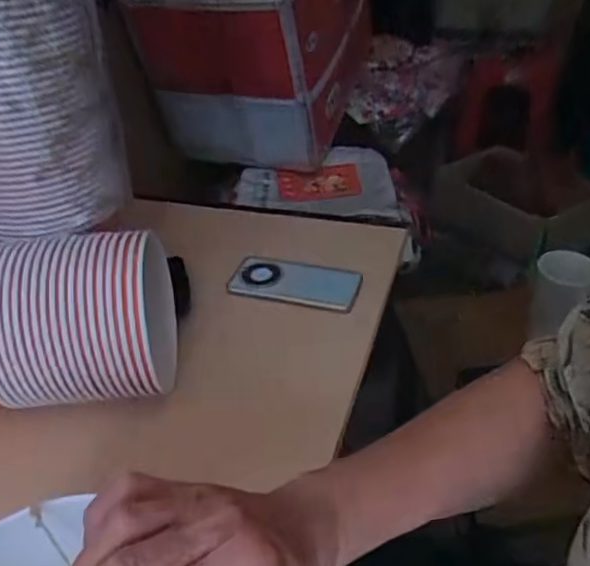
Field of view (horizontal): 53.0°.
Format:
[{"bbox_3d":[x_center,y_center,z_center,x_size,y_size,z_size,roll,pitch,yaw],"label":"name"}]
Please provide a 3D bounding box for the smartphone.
[{"bbox_3d":[0.000,-0.002,0.759,0.162,0.010,0.066,9,51,12],"label":"smartphone"}]

